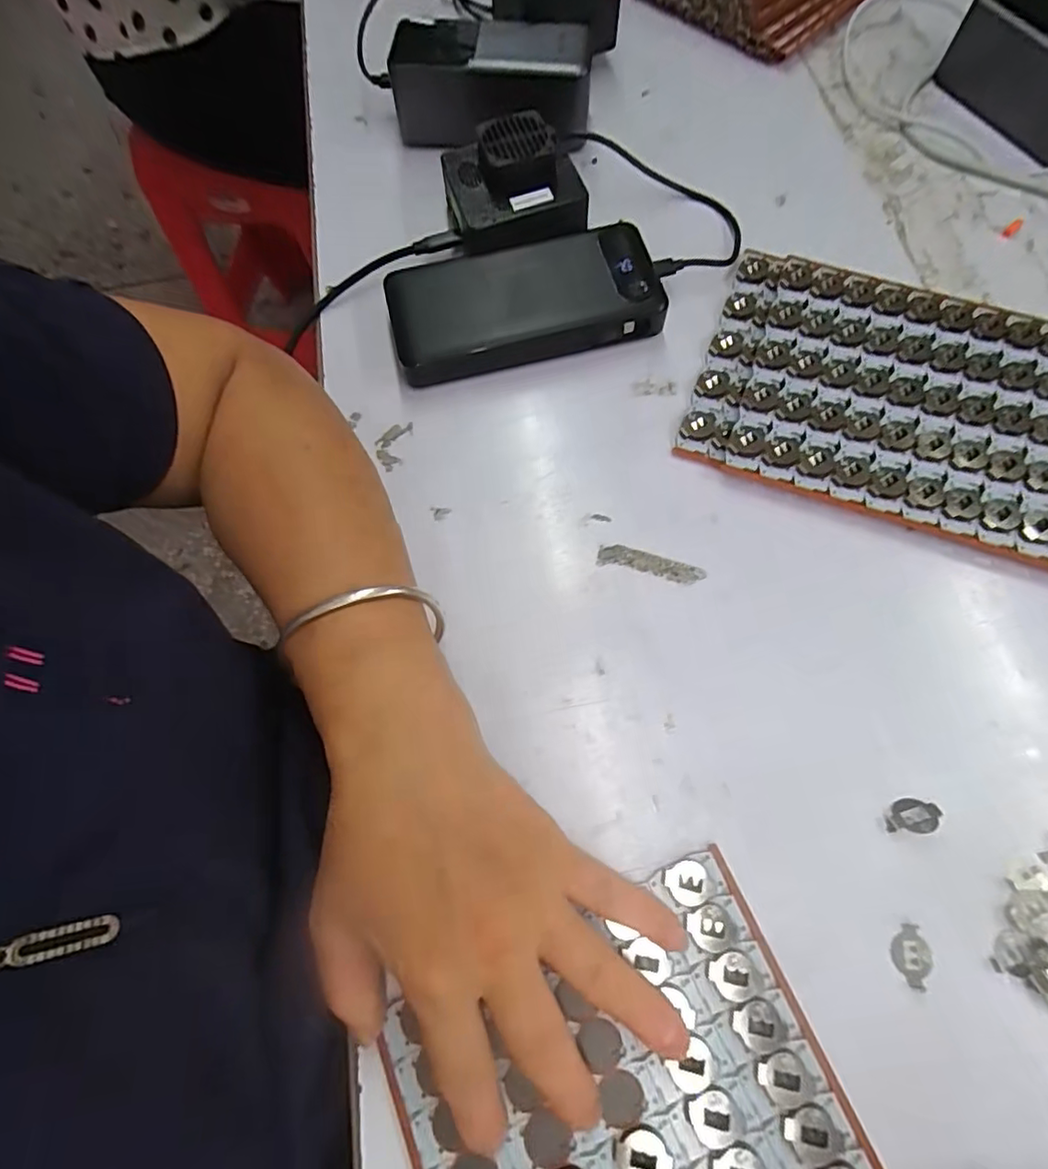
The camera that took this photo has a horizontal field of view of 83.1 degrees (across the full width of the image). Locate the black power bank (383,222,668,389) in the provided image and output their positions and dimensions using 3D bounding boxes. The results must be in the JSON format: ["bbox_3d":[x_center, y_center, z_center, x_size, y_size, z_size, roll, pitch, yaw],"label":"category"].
[{"bbox_3d":[0.002,-0.170,0.354,0.160,0.029,0.072,-16,69,-5],"label":"black power bank"}]

